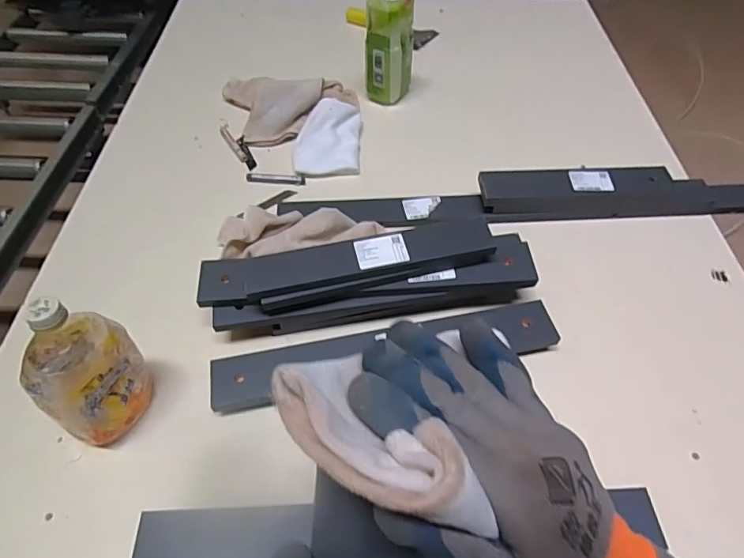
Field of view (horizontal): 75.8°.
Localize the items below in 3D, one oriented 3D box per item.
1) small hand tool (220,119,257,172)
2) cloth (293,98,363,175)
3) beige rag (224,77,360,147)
[{"bbox_3d":[-0.245,-0.247,0.857,0.033,0.012,0.148,-23,57,-15],"label":"small hand tool"},{"bbox_3d":[-0.078,-0.245,0.831,0.114,0.052,0.144,1,54,2],"label":"cloth"},{"bbox_3d":[-0.170,-0.319,0.891,0.266,0.045,0.173,9,55,7],"label":"beige rag"}]

